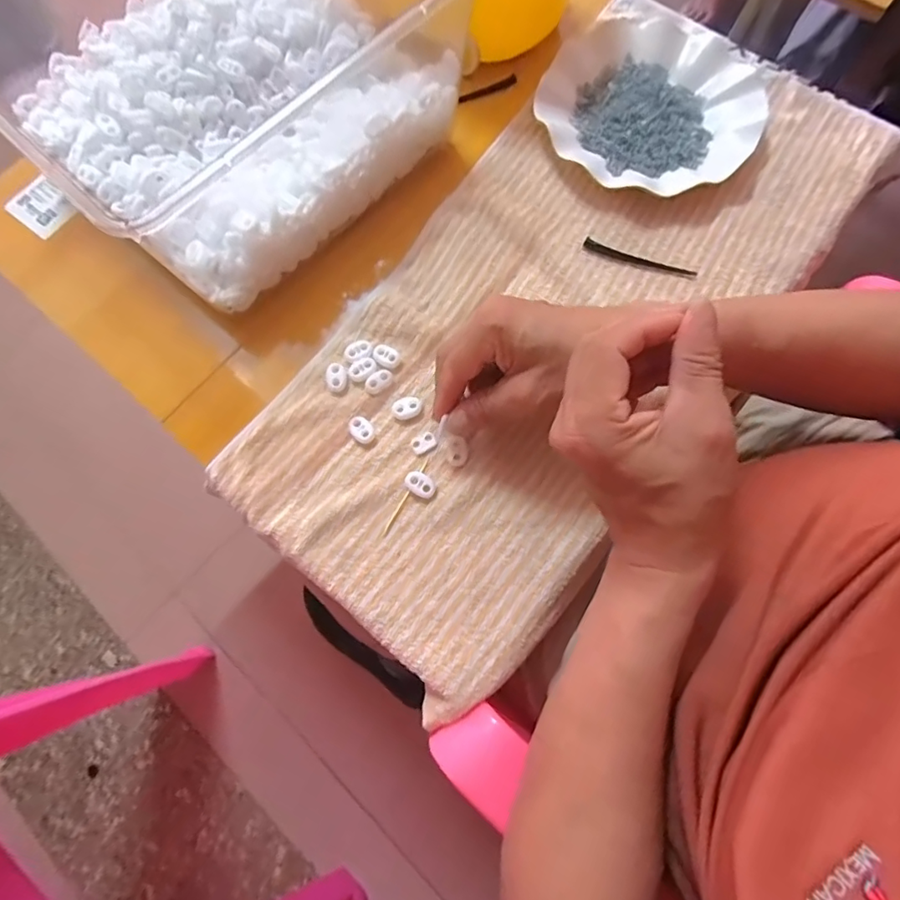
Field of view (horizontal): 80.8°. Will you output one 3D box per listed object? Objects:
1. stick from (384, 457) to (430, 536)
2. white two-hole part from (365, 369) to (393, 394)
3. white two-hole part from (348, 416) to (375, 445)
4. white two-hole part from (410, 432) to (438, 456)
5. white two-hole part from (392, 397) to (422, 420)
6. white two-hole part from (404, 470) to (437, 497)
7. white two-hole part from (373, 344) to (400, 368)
[{"bbox_3d":[-0.031,0.033,0.377,0.004,0.006,0.062,29,75,10],"label":"stick"},{"bbox_3d":[-0.053,-0.052,0.396,0.013,0.005,0.022,42,78,13],"label":"white two-hole part"},{"bbox_3d":[-0.066,-0.015,0.388,0.023,0.005,0.015,39,77,13],"label":"white two-hole part"},{"bbox_3d":[-0.019,-0.005,0.383,0.018,0.004,0.013,-32,74,-8],"label":"white two-hole part"},{"bbox_3d":[-0.032,-0.031,0.391,0.021,0.004,0.017,-10,72,-1],"label":"white two-hole part"},{"bbox_3d":[-0.021,0.024,0.373,0.023,0.007,0.015,27,75,10],"label":"white two-hole part"},{"bbox_3d":[-0.049,-0.072,0.404,0.021,0.004,0.015,29,76,10],"label":"white two-hole part"}]

